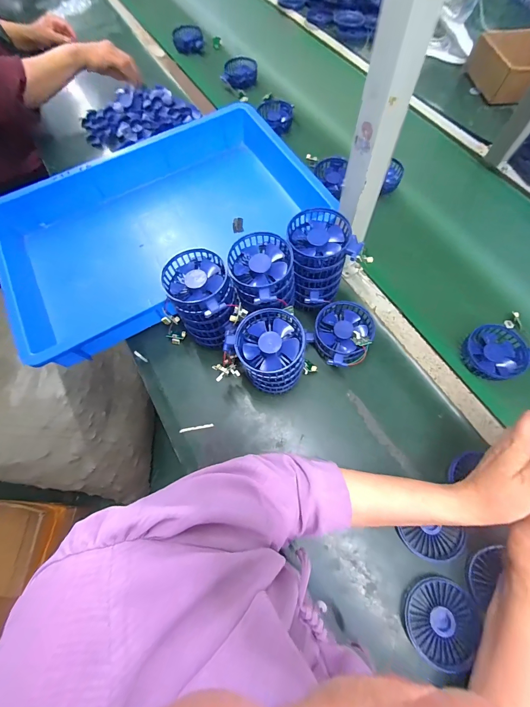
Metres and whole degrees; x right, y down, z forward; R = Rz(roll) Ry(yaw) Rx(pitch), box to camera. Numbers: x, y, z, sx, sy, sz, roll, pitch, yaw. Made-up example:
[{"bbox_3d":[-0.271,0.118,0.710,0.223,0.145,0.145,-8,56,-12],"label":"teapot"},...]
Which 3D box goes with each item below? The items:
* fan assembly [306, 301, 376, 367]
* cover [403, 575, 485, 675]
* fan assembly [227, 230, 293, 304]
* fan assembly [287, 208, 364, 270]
[{"bbox_3d":[0.120,-0.029,0.489,0.095,0.046,0.109,26,70,12],"label":"fan assembly"},{"bbox_3d":[0.214,0.326,0.371,0.081,0.015,0.089,0,67,1],"label":"cover"},{"bbox_3d":[-0.004,-0.124,0.421,0.095,0.021,0.093,0,67,1],"label":"fan assembly"},{"bbox_3d":[0.081,-0.168,0.437,0.091,0.026,0.090,-5,67,-1],"label":"fan assembly"}]

